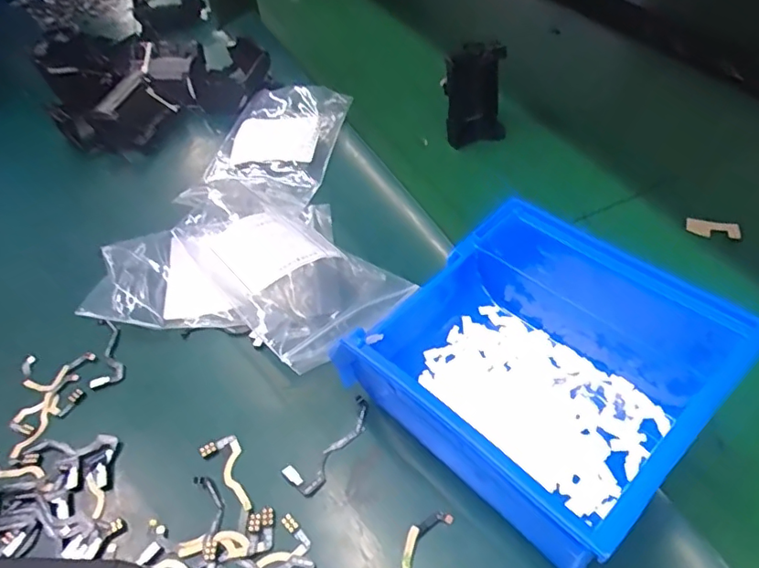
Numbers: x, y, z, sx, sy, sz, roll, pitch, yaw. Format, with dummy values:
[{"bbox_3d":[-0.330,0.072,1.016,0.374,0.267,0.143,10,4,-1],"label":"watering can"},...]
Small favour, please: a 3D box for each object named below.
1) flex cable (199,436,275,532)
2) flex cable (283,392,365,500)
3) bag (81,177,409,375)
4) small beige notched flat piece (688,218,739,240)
[{"bbox_3d":[-0.067,0.093,0.260,0.016,0.004,0.053,-30,50,-17],"label":"flex cable"},{"bbox_3d":[-0.021,0.078,0.268,0.018,0.004,0.053,31,60,32],"label":"flex cable"},{"bbox_3d":[-0.081,-0.010,0.320,0.183,0.050,0.101,15,52,21],"label":"bag"},{"bbox_3d":[0.210,-0.035,0.350,0.030,0.004,0.012,11,49,17],"label":"small beige notched flat piece"}]

